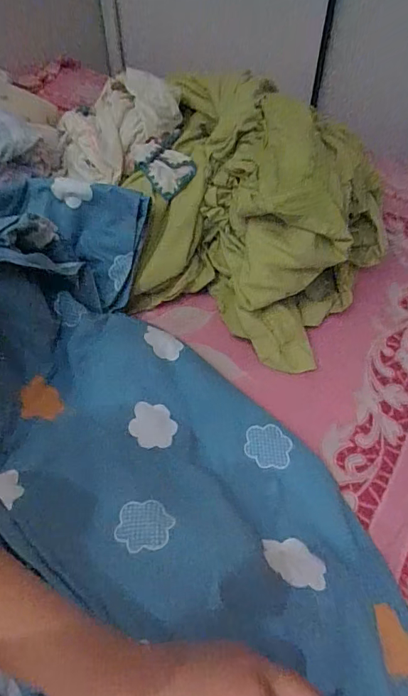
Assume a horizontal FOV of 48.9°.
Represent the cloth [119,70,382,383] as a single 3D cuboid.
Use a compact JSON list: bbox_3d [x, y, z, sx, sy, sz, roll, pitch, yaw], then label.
[{"bbox_3d":[0.070,-0.212,0.713,0.374,0.241,0.313,22,53,18],"label":"cloth"}]

